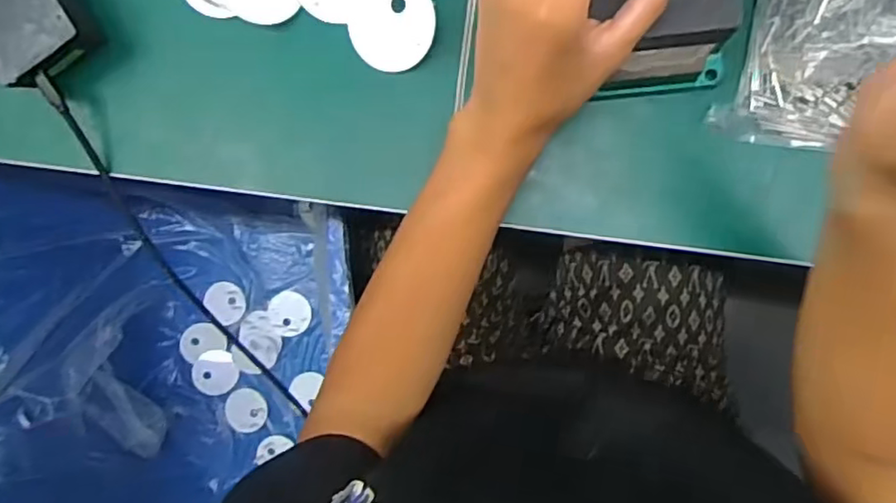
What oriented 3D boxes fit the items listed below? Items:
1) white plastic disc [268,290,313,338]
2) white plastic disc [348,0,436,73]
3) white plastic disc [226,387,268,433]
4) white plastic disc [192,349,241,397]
[{"bbox_3d":[-0.227,0.089,0.900,0.060,0.007,0.065,0,90,7],"label":"white plastic disc"},{"bbox_3d":[-0.039,-0.158,0.422,0.060,0.006,0.067,-46,81,10],"label":"white plastic disc"},{"bbox_3d":[-0.290,0.229,0.895,0.057,0.009,0.061,-33,87,-12],"label":"white plastic disc"},{"bbox_3d":[-0.337,0.177,0.904,0.062,0.007,0.066,-2,97,-20],"label":"white plastic disc"}]

